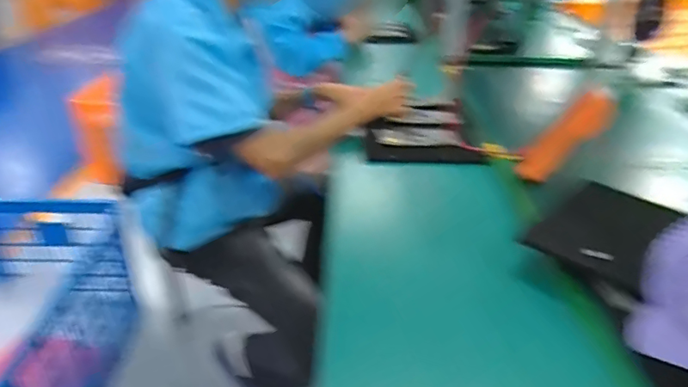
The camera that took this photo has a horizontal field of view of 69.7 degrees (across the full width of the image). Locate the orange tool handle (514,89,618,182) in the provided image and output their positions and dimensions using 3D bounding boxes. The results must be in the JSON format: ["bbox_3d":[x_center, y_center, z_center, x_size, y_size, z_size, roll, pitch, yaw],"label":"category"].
[{"bbox_3d":[0.355,-0.088,0.798,0.049,0.175,0.038,35,25,-18],"label":"orange tool handle"}]

